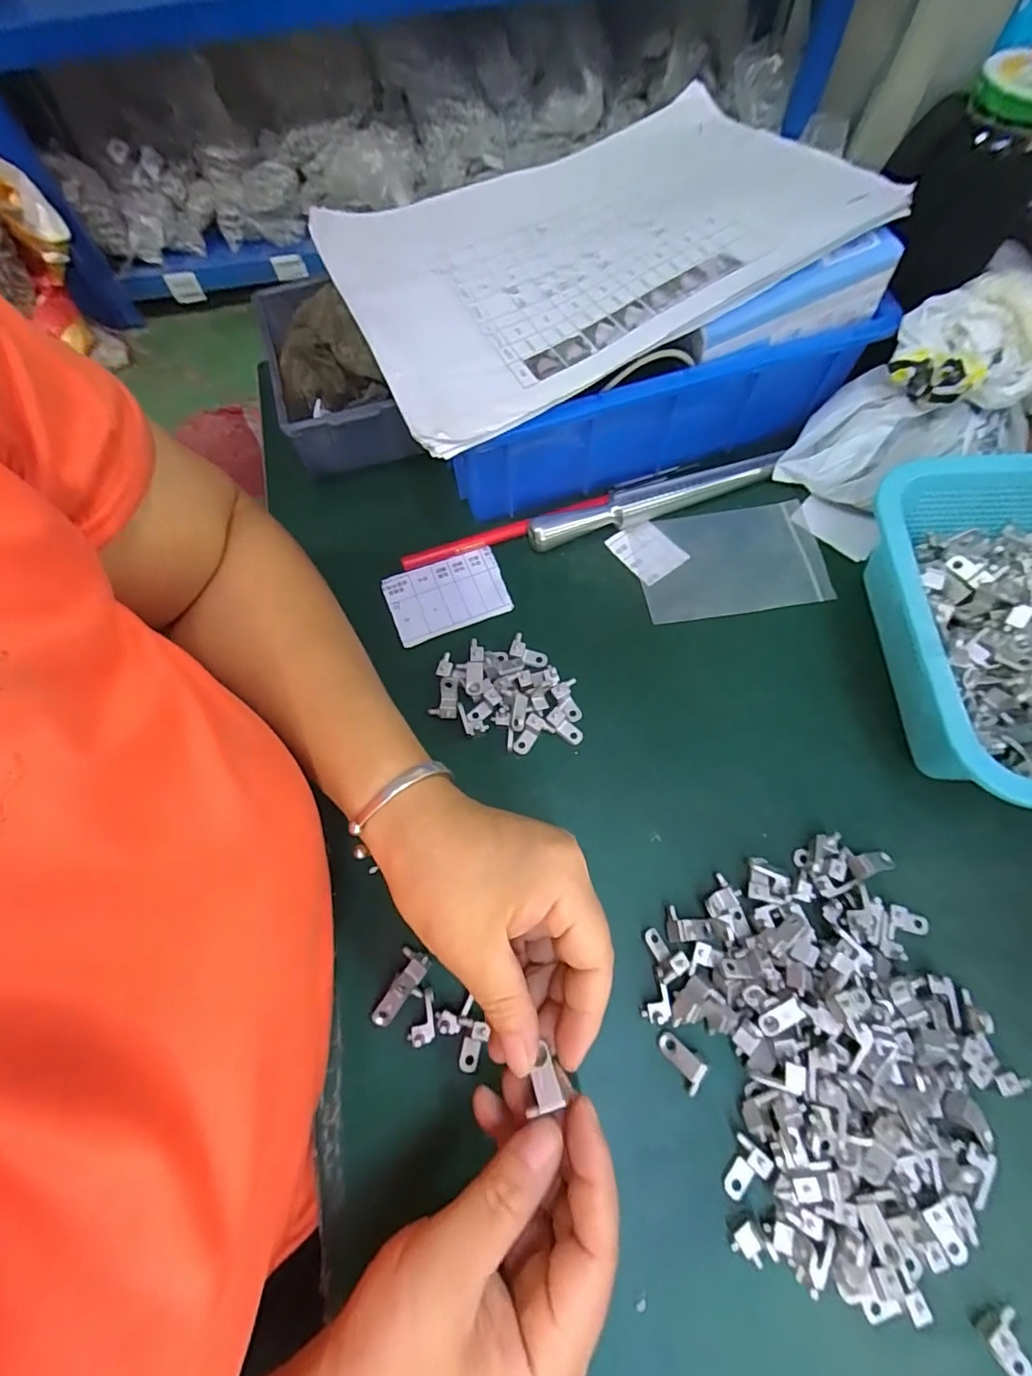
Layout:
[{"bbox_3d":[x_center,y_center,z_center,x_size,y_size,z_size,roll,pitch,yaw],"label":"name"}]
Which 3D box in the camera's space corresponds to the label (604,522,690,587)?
[{"bbox_3d":[0.089,-0.095,0.375,0.036,0.007,0.045,-34,71,-12],"label":"label"}]

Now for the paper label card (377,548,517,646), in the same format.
[{"bbox_3d":[-0.046,-0.062,0.367,0.077,0.006,0.055,-21,69,-7],"label":"paper label card"}]

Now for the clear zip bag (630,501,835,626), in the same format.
[{"bbox_3d":[0.145,-0.086,0.371,0.124,0.006,0.079,-8,68,-2],"label":"clear zip bag"}]

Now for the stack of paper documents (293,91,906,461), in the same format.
[{"bbox_3d":[0.038,-0.281,0.337,0.280,0.048,0.229,-23,69,-8],"label":"stack of paper documents"}]

